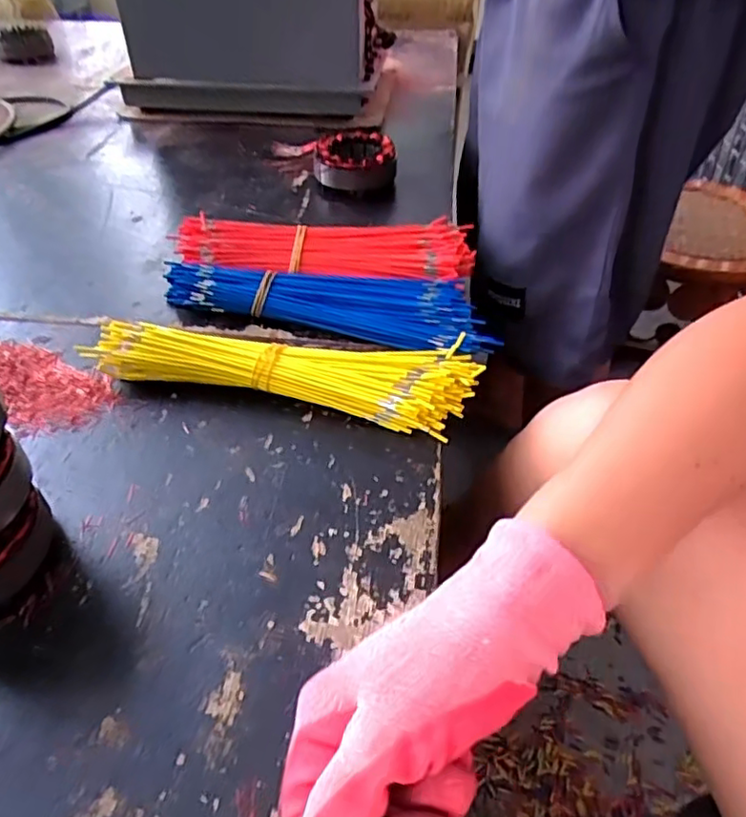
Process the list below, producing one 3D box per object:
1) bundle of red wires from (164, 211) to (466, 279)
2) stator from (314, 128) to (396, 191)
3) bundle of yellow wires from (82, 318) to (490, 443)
[{"bbox_3d":[-0.042,-0.139,0.550,0.252,0.032,0.080,3,45,5],"label":"bundle of red wires"},{"bbox_3d":[-0.018,-0.268,0.684,0.087,0.037,0.085,3,45,4],"label":"stator"},{"bbox_3d":[-0.061,-0.032,0.441,0.262,0.032,0.069,7,45,8],"label":"bundle of yellow wires"}]

